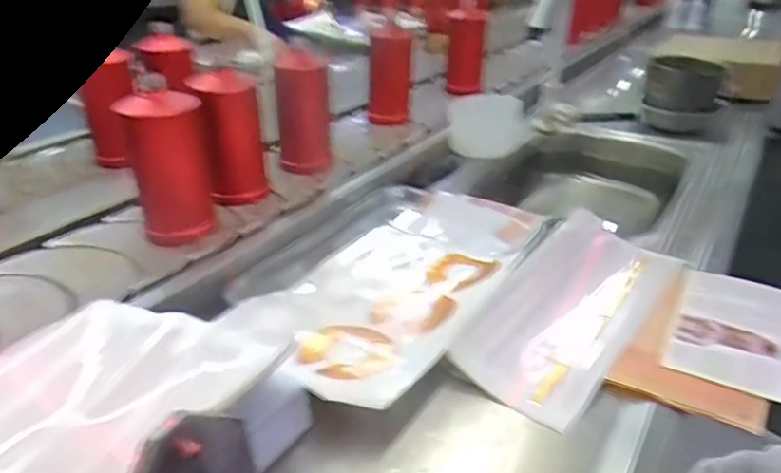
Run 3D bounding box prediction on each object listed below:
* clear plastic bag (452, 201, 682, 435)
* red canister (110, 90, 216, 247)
[{"bbox_3d":[0.193,0.060,0.580,0.131,0.048,0.321,24,37,32],"label":"clear plastic bag"},{"bbox_3d":[-0.264,-0.084,0.667,0.087,0.166,0.088,-10,33,-18],"label":"red canister"}]

